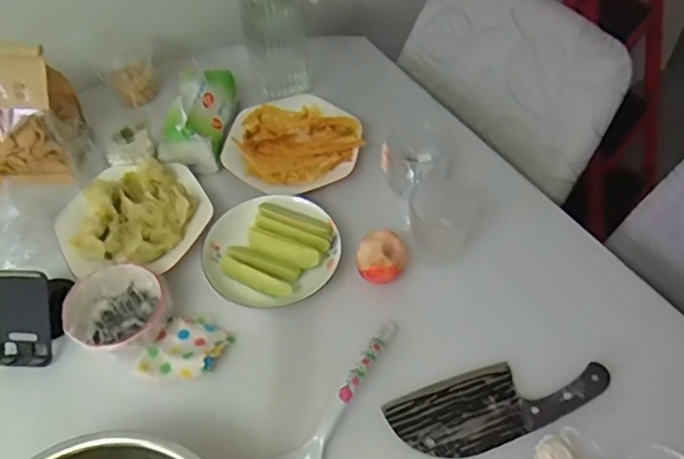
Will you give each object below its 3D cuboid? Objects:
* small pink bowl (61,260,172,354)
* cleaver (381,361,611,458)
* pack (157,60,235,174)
[{"bbox_3d":[-0.269,0.099,0.715,0.115,0.052,0.110,-1,53,1],"label":"small pink bowl"},{"bbox_3d":[0.171,0.186,0.655,0.235,0.019,0.086,-16,55,-10],"label":"cleaver"},{"bbox_3d":[-0.218,-0.179,0.915,0.091,0.070,0.187,6,66,6],"label":"pack"}]

